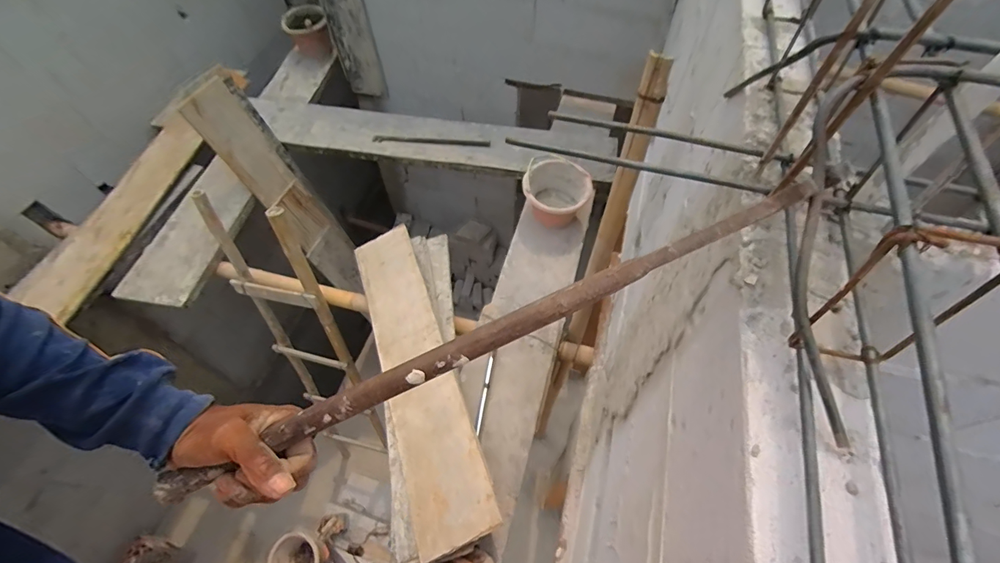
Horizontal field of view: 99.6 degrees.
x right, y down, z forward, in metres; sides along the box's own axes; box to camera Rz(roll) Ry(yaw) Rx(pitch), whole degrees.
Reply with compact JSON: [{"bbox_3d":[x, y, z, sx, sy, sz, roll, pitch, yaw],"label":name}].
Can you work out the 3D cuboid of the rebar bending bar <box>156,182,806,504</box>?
[{"bbox_3d":[-0.024,0.050,0.339,0.544,0.016,0.022,-25,60,1],"label":"rebar bending bar"}]

